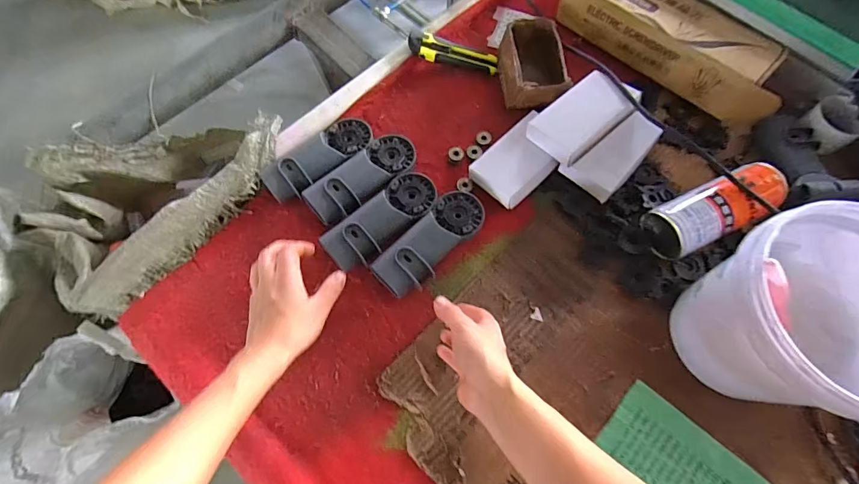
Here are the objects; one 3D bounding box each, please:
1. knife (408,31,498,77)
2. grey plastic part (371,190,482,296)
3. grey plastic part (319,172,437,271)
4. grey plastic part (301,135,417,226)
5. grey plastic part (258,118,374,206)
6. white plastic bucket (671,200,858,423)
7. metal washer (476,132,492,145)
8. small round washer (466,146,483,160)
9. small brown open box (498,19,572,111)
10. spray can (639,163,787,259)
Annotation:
[{"bbox_3d":[0.037,-0.287,0.645,0.138,0.025,0.036,14,69,-6],"label":"knife"},{"bbox_3d":[0.004,0.000,0.528,0.061,0.043,0.160,39,74,15],"label":"grey plastic part"},{"bbox_3d":[-0.058,-0.030,0.535,0.067,0.029,0.158,41,75,15],"label":"grey plastic part"},{"bbox_3d":[-0.086,-0.086,0.567,0.066,0.046,0.162,39,74,15],"label":"grey plastic part"},{"bbox_3d":[-0.149,-0.115,0.583,0.070,0.042,0.159,42,75,15],"label":"grey plastic part"},{"bbox_3d":[0.359,0.080,0.418,0.171,0.183,0.167,0,69,1],"label":"white plastic bucket"},{"bbox_3d":[0.079,-0.151,0.610,0.022,0.004,0.023,-1,69,2],"label":"metal washer"},{"bbox_3d":[0.064,-0.129,0.600,0.022,0.004,0.023,-1,68,2],"label":"small round washer"},{"bbox_3d":[0.151,-0.258,0.623,0.084,0.052,0.146,-5,69,-1],"label":"small brown open box"},{"bbox_3d":[0.353,-0.039,0.522,0.166,0.062,0.068,-22,70,-7],"label":"spray can"}]

